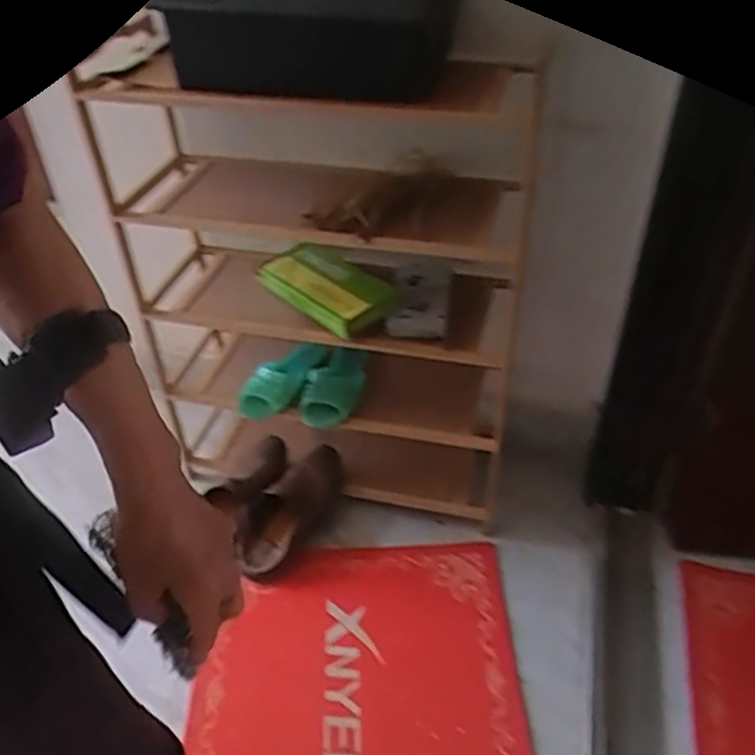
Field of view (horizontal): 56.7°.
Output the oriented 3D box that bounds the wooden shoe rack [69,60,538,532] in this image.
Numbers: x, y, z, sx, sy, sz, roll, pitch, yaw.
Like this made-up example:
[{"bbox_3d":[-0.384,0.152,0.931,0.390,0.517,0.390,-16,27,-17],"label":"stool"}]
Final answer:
[{"bbox_3d":[-0.082,-0.149,1.191,0.615,0.732,0.299,8,42,12],"label":"wooden shoe rack"}]

